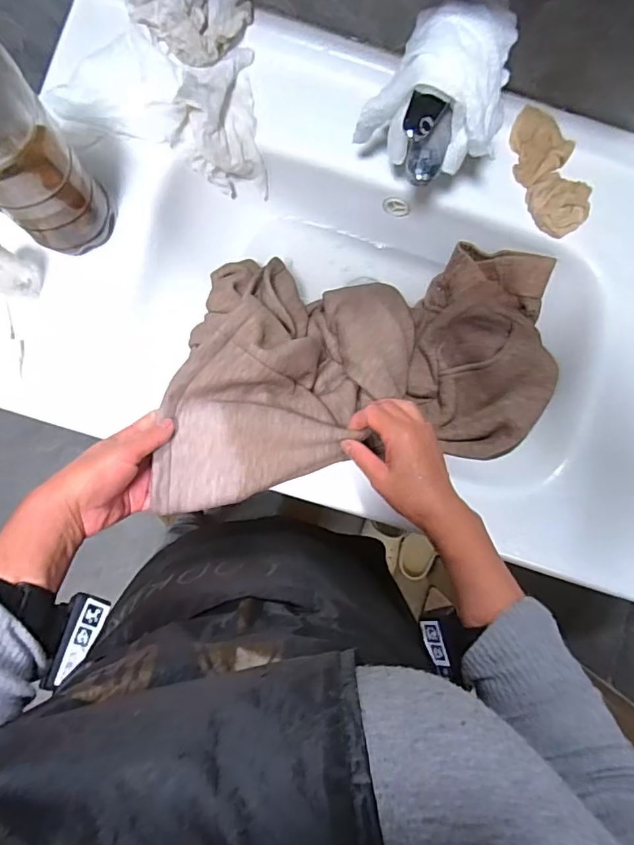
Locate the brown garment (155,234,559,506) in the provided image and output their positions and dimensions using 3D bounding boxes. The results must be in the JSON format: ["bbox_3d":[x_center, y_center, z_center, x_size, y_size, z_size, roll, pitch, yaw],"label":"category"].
[{"bbox_3d":[0.040,-0.067,0.576,0.456,0.107,0.268,-16,88,-15],"label":"brown garment"}]

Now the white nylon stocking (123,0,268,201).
[{"bbox_3d":[-0.116,-0.358,0.552,0.123,0.090,0.207,-16,106,-3],"label":"white nylon stocking"}]

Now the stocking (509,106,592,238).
[{"bbox_3d":[0.249,-0.268,0.552,0.057,0.030,0.129,-13,88,-3],"label":"stocking"}]

